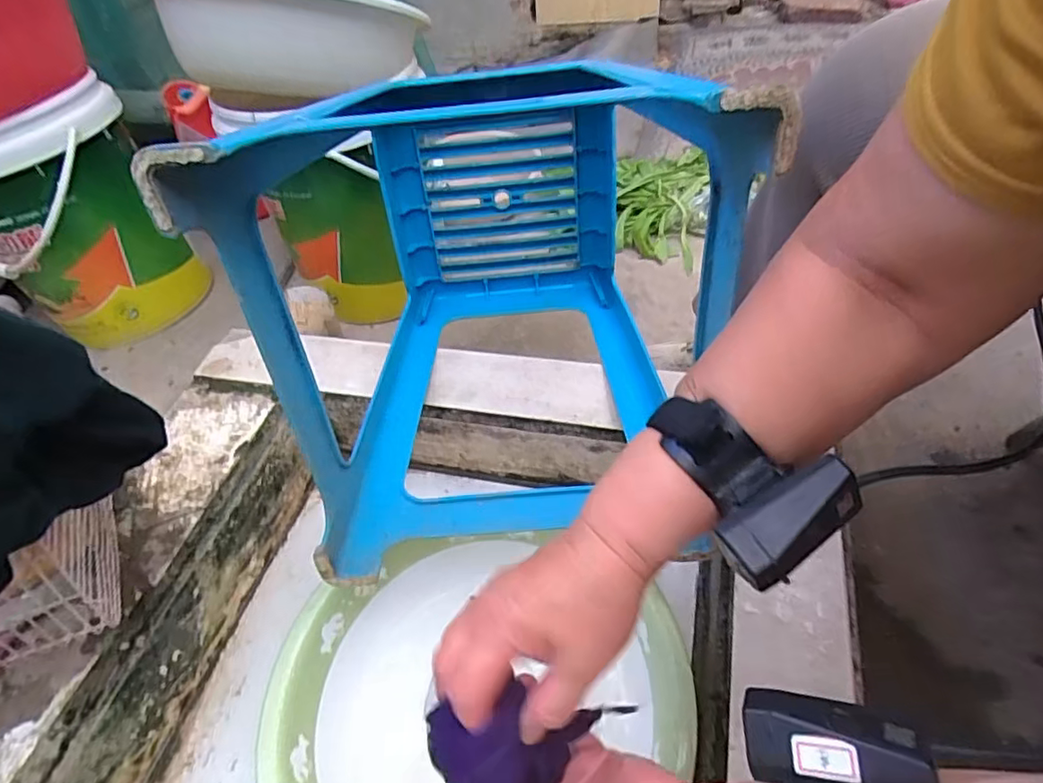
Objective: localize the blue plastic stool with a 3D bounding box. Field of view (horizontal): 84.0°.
[{"bbox_3d":[-0.035,-0.124,0.547,0.339,0.386,0.456,-9,47,-1],"label":"blue plastic stool"}]

